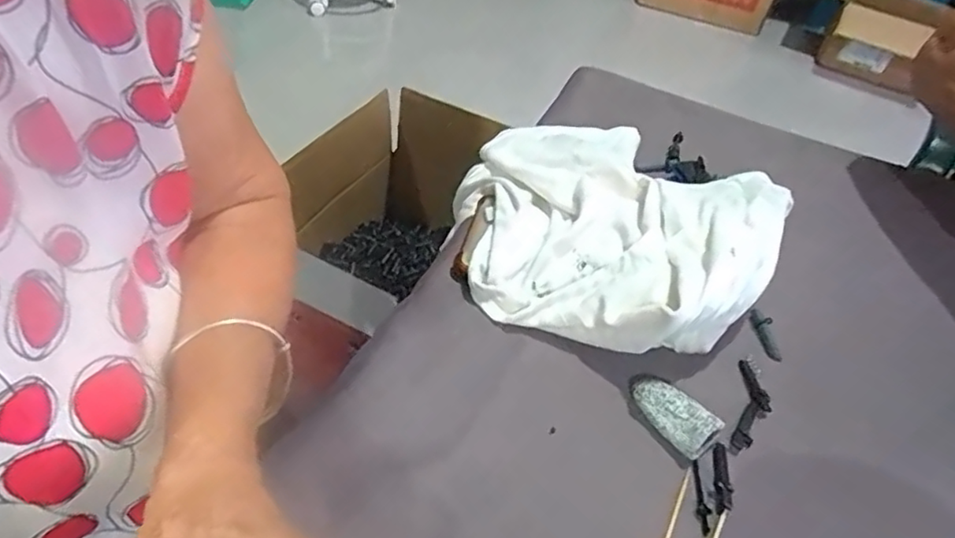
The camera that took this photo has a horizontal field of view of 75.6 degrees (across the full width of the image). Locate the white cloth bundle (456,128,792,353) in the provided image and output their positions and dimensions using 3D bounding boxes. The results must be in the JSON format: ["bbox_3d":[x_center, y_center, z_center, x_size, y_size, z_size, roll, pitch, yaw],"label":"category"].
[{"bbox_3d":[0.086,-0.045,0.419,0.219,0.054,0.220,25,48,17],"label":"white cloth bundle"}]

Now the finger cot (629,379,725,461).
[{"bbox_3d":[0.103,0.077,0.325,0.022,0.016,0.047,-30,55,-31],"label":"finger cot"}]

